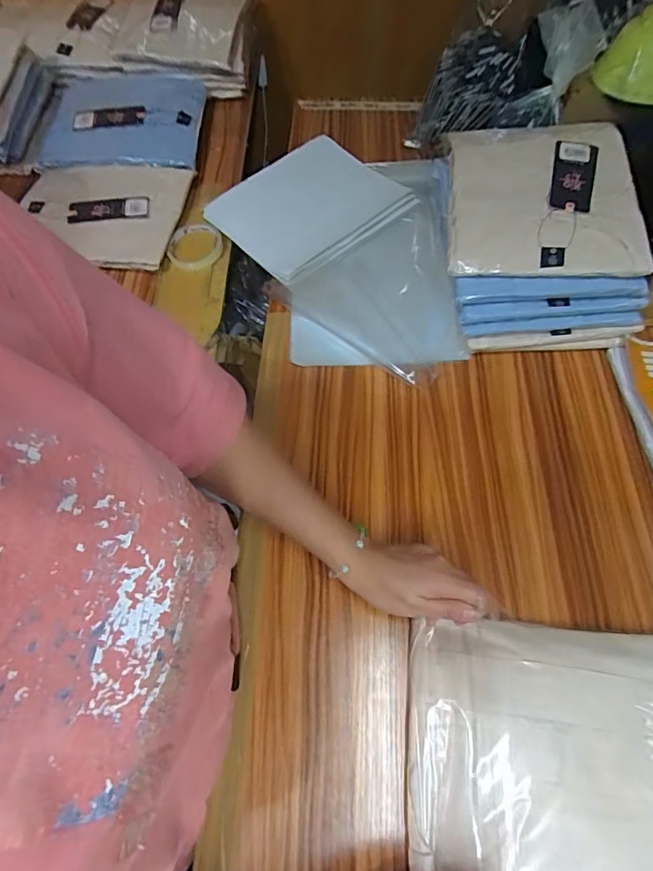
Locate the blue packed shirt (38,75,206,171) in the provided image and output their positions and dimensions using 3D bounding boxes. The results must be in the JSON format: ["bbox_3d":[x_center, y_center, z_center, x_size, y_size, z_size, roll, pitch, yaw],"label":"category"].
[{"bbox_3d":[-0.364,-0.558,0.814,0.279,0.030,0.248,0,63,2],"label":"blue packed shirt"}]

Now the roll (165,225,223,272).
[{"bbox_3d":[-0.198,-0.283,0.700,0.083,0.015,0.085,-1,63,1],"label":"roll"}]

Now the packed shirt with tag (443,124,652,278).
[{"bbox_3d":[0.255,-0.299,0.566,0.209,0.035,0.257,3,64,3],"label":"packed shirt with tag"}]

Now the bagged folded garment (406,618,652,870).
[{"bbox_3d":[0.192,0.266,0.388,0.242,0.026,0.200,5,64,4],"label":"bagged folded garment"}]

